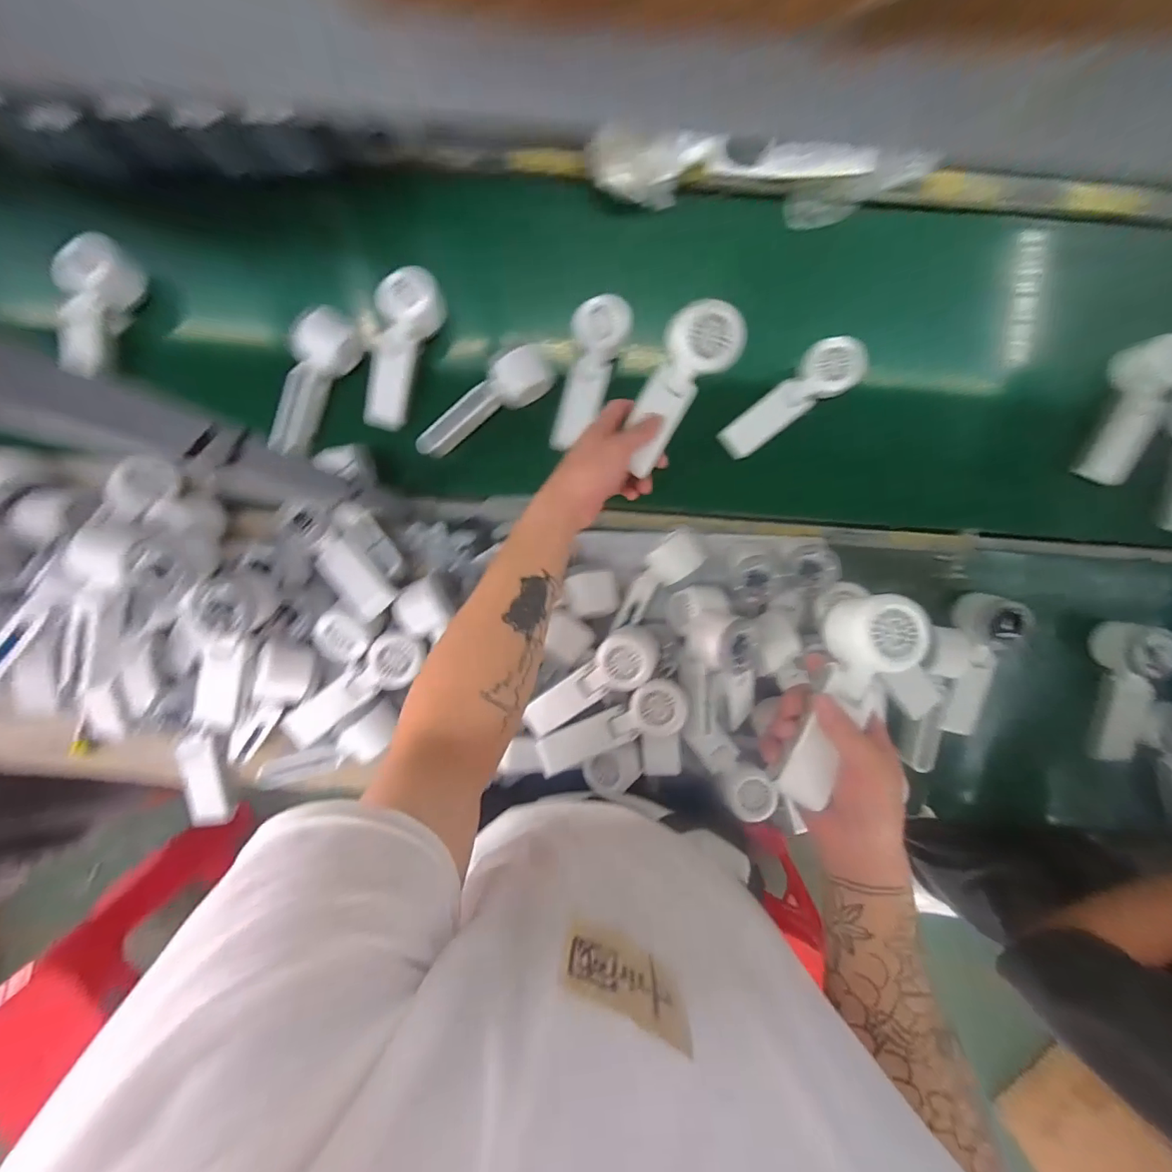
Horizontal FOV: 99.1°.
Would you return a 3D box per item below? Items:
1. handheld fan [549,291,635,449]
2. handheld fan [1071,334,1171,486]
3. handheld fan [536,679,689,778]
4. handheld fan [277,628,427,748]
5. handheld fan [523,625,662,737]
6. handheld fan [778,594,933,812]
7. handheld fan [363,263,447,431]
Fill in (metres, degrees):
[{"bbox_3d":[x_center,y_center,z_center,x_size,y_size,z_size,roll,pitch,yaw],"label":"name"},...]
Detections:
[{"bbox_3d":[0.004,-0.242,0.577,0.062,0.032,0.168,15,92,-1],"label":"handheld fan"},{"bbox_3d":[0.658,-0.204,0.598,0.053,0.063,0.163,11,108,-1],"label":"handheld fan"},{"bbox_3d":[0.027,0.152,0.537,0.165,0.044,0.055,-26,92,0],"label":"handheld fan"},{"bbox_3d":[-0.254,0.117,0.555,0.177,0.029,0.053,-41,92,1],"label":"handheld fan"},{"bbox_3d":[0.002,0.108,0.541,0.176,0.046,0.061,-38,92,18],"label":"handheld fan"},{"bbox_3d":[0.190,0.082,0.373,0.059,0.042,0.163,29,85,-2],"label":"handheld fan"},{"bbox_3d":[-0.224,-0.276,0.586,0.069,0.045,0.174,19,103,-31],"label":"handheld fan"}]

